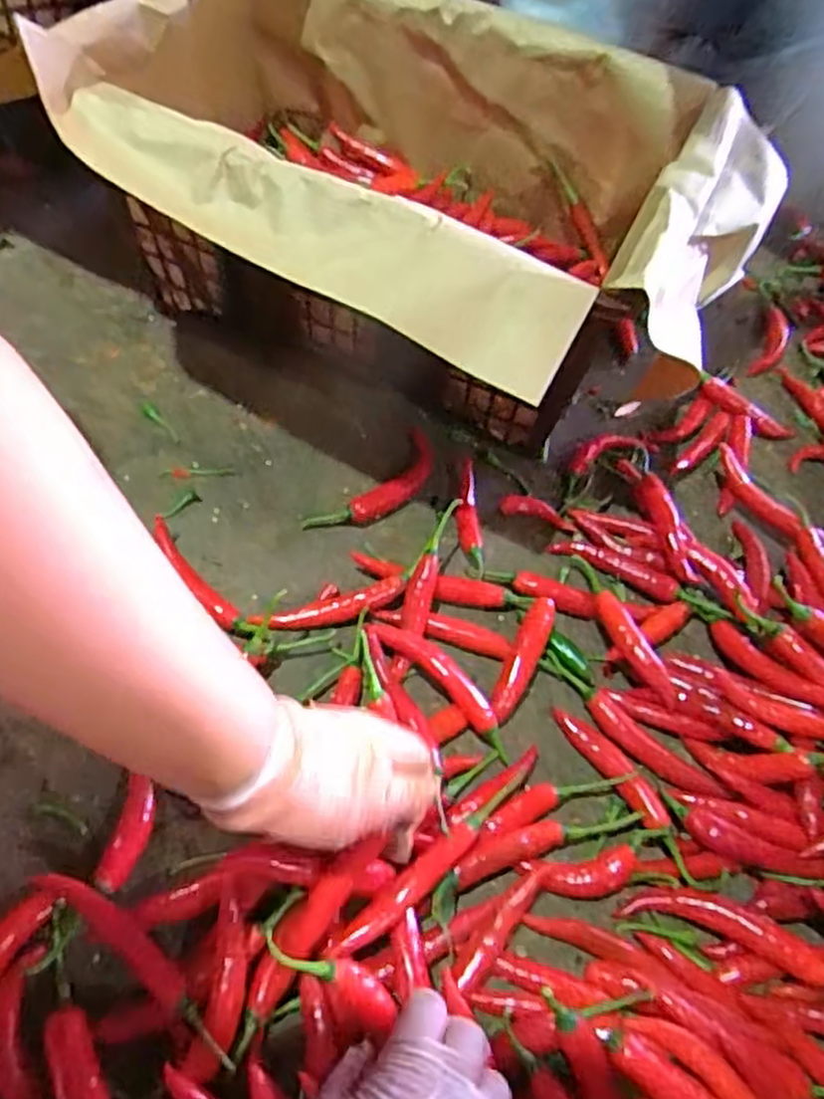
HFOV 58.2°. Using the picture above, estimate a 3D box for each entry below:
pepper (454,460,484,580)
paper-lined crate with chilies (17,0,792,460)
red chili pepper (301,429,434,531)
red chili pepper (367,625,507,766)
[{"bbox_3d":[0.046,-0.031,0.625,0.019,0.018,0.112,1,60,-7],"label":"pepper"},{"bbox_3d":[-0.027,-0.294,0.662,0.586,0.237,0.397,34,61,12],"label":"paper-lined crate with chilies"},{"bbox_3d":[-0.029,-0.050,0.630,0.131,0.024,0.040,-36,70,-25],"label":"red chili pepper"},{"bbox_3d":[0.025,0.093,0.531,0.125,0.021,0.024,39,62,15],"label":"red chili pepper"}]

